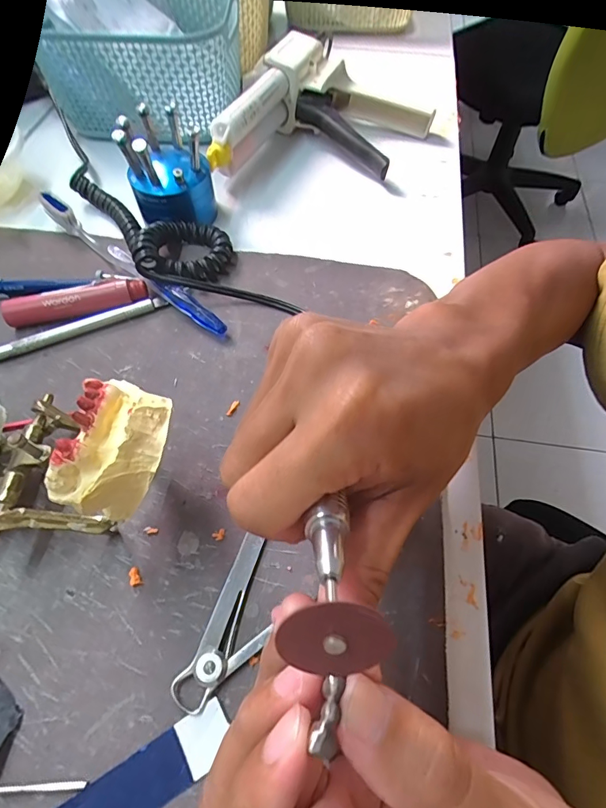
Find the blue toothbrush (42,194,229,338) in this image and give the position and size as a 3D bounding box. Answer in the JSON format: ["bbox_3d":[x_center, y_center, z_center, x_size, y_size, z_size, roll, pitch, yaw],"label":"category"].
[{"bbox_3d":[-0.122,-0.099,0.300,0.184,0.021,0.011,35,65,18],"label":"blue toothbrush"}]

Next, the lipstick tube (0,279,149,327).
[{"bbox_3d":[-0.146,-0.065,0.282,0.088,0.018,0.014,-12,60,-8],"label":"lipstick tube"}]

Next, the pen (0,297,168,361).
[{"bbox_3d":[-0.148,-0.046,0.277,0.120,0.009,0.009,-24,62,-14],"label":"pen"}]

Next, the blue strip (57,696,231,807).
[{"bbox_3d":[-0.074,0.151,0.161,0.101,0.004,0.020,-28,64,-16],"label":"blue strip"}]

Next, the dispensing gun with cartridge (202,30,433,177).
[{"bbox_3d":[0.019,-0.231,0.364,0.134,0.062,0.164,23,62,12],"label":"dispensing gun with cartridge"}]

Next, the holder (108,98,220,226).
[{"bbox_3d":[-0.097,-0.170,0.315,0.056,0.069,0.055,-15,61,-10],"label":"holder"}]

